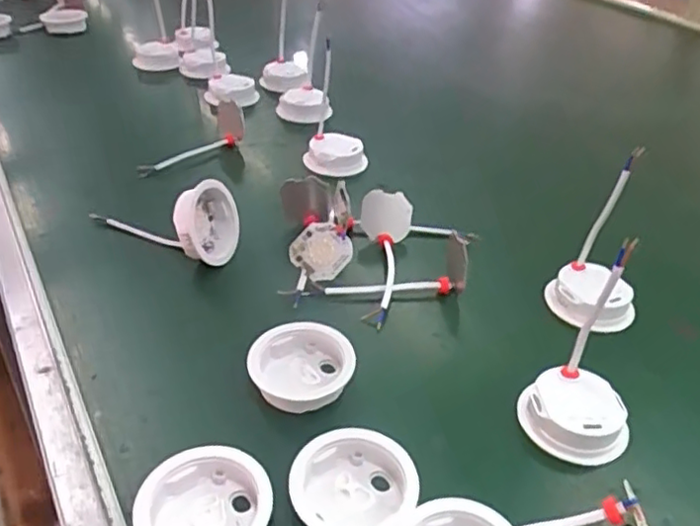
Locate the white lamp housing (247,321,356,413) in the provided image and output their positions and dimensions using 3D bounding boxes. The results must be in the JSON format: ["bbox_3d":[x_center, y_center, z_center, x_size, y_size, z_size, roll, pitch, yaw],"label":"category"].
[{"bbox_3d":[-0.034,0.074,0.452,0.070,0.024,0.065,-8,38,-16],"label":"white lamp housing"}]

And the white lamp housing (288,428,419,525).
[{"bbox_3d":[0.002,0.129,0.372,0.065,0.025,0.070,3,36,-2],"label":"white lamp housing"}]

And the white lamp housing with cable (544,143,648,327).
[{"bbox_3d":[0.213,-0.014,0.526,0.075,0.118,0.077,21,39,22],"label":"white lamp housing with cable"}]

